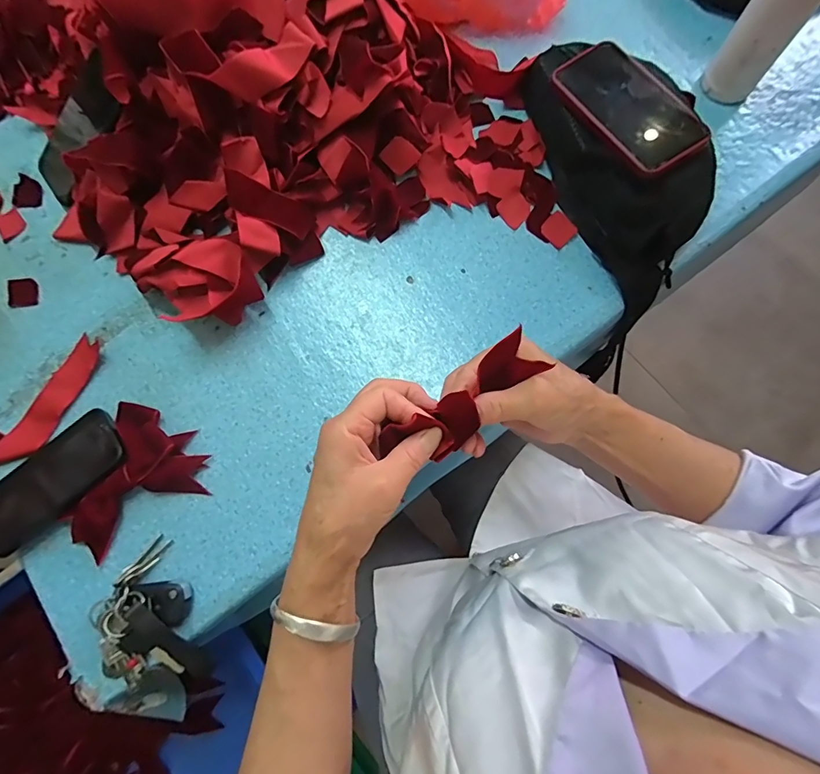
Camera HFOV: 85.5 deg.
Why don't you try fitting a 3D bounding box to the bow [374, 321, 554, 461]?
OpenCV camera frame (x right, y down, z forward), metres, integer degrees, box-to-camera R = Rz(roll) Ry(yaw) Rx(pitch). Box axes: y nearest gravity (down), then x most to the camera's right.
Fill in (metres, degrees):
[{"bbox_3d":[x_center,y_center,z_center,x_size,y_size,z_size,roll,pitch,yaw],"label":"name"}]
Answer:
[{"bbox_3d":[0.040,0.012,0.321,0.131,0.024,0.040,-37,79,-11],"label":"bow"}]

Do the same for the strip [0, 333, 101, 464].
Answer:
[{"bbox_3d":[-0.393,0.024,0.460,0.171,0.013,0.082,-34,78,-7],"label":"strip"}]

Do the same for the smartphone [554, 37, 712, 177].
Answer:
[{"bbox_3d":[0.221,-0.283,0.446,0.082,0.014,0.156,-33,75,0],"label":"smartphone"}]

